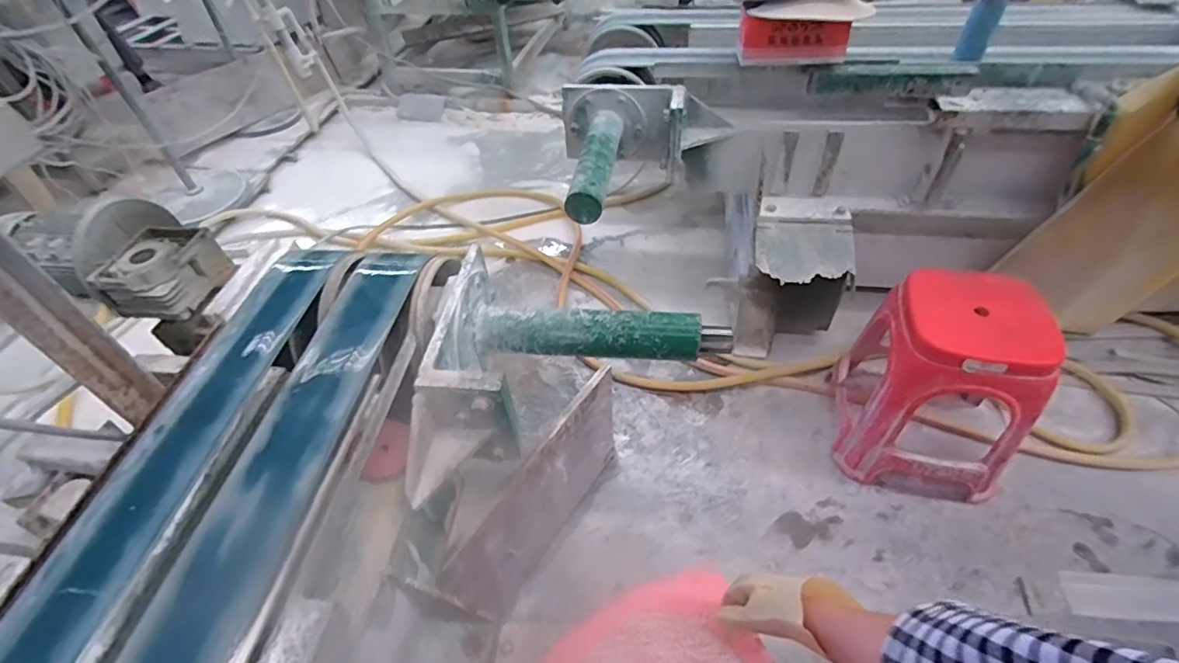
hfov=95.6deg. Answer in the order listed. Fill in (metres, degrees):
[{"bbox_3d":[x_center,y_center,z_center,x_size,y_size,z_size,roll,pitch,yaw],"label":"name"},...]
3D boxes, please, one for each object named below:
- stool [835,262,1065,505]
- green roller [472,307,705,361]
[{"bbox_3d":[0.854,0.131,1.356,0.398,0.507,0.398,-6,51,7],"label":"stool"},{"bbox_3d":[-0.005,-0.002,0.970,0.405,0.070,0.064,3,44,3],"label":"green roller"}]

